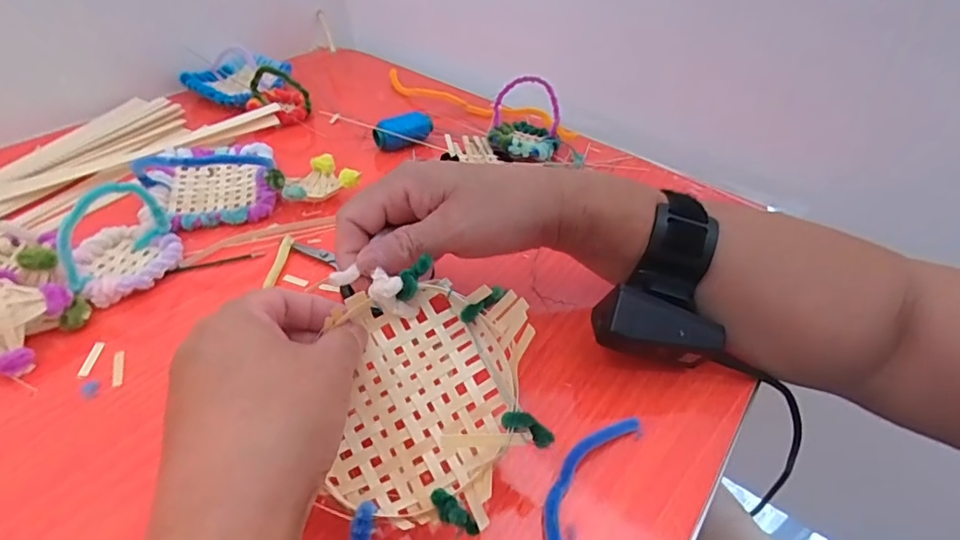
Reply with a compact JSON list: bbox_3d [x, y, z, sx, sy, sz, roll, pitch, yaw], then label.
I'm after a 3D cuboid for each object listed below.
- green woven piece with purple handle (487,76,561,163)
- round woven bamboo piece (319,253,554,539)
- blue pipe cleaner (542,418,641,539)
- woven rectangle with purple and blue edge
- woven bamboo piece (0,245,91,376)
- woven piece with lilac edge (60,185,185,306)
[{"bbox_3d":[0.043,-0.143,0.489,0.063,0.059,0.054,8,43,2],"label":"green woven piece with purple handle"},{"bbox_3d":[-0.018,0.059,0.247,0.089,0.030,0.120,-4,66,0],"label":"round woven bamboo piece"},{"bbox_3d":[0.053,0.113,0.253,0.042,0.008,0.104,13,43,7],"label":"blue pipe cleaner"},{"bbox_3d":[-0.211,-0.086,0.407,0.092,0.053,0.103,-11,45,-17],"label":"woven rectangle with purple and blue edge"},{"bbox_3d":[-0.269,0.023,0.301,0.069,0.032,0.072,-6,44,-13],"label":"woven bamboo piece"},{"bbox_3d":[-0.234,-0.023,0.339,0.065,0.055,0.070,-24,50,-28],"label":"woven piece with lilac edge"}]

